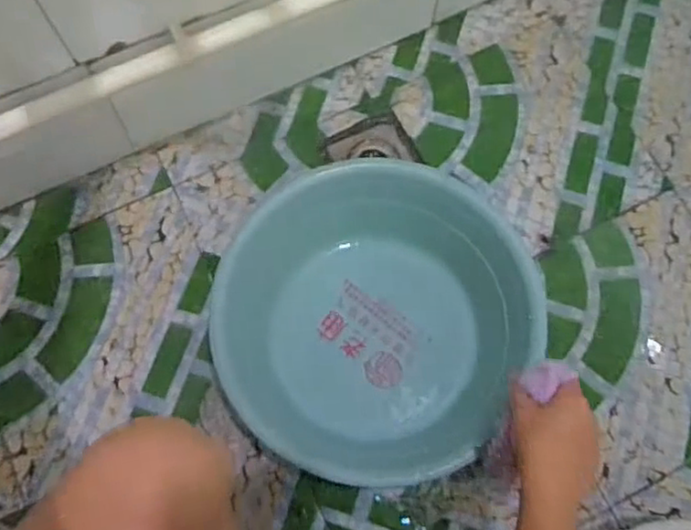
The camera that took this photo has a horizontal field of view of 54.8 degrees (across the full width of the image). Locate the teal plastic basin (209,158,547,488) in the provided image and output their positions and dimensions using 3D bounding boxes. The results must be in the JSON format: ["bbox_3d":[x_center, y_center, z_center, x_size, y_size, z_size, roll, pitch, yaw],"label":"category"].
[{"bbox_3d":[0.031,0.064,0.760,0.329,0.133,0.314,1,73,-2],"label":"teal plastic basin"}]

